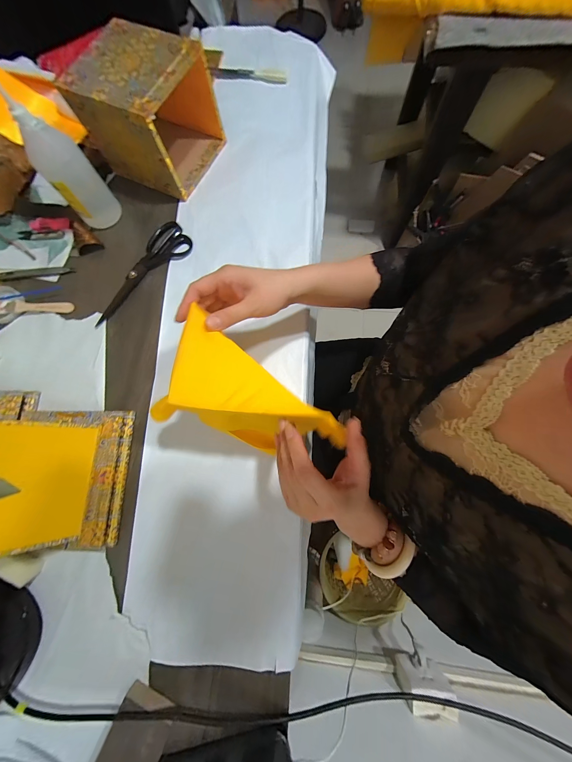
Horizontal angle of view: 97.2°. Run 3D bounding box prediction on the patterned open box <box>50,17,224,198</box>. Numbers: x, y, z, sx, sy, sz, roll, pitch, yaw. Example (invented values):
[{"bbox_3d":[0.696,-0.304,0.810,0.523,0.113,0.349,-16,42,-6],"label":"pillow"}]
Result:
[{"bbox_3d":[-0.247,-0.493,0.473,0.178,0.152,0.177,27,79,8],"label":"patterned open box"}]

